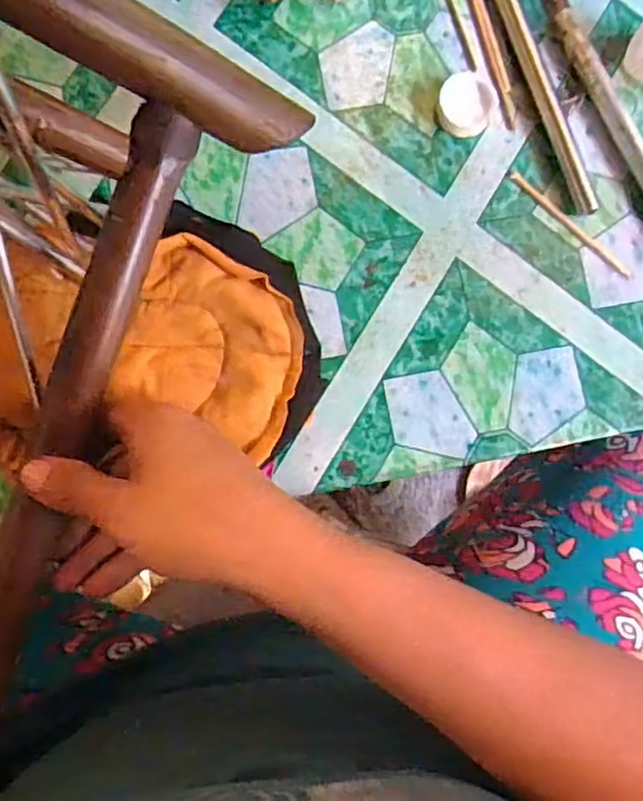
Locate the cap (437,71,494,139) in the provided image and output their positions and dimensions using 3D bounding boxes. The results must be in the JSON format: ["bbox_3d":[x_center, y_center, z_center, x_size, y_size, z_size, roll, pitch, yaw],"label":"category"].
[{"bbox_3d":[0.080,-0.165,0.368,0.030,0.010,0.033,0,85,-5],"label":"cap"}]

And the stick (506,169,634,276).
[{"bbox_3d":[0.142,-0.100,0.374,0.088,0.004,0.006,43,82,0],"label":"stick"}]

